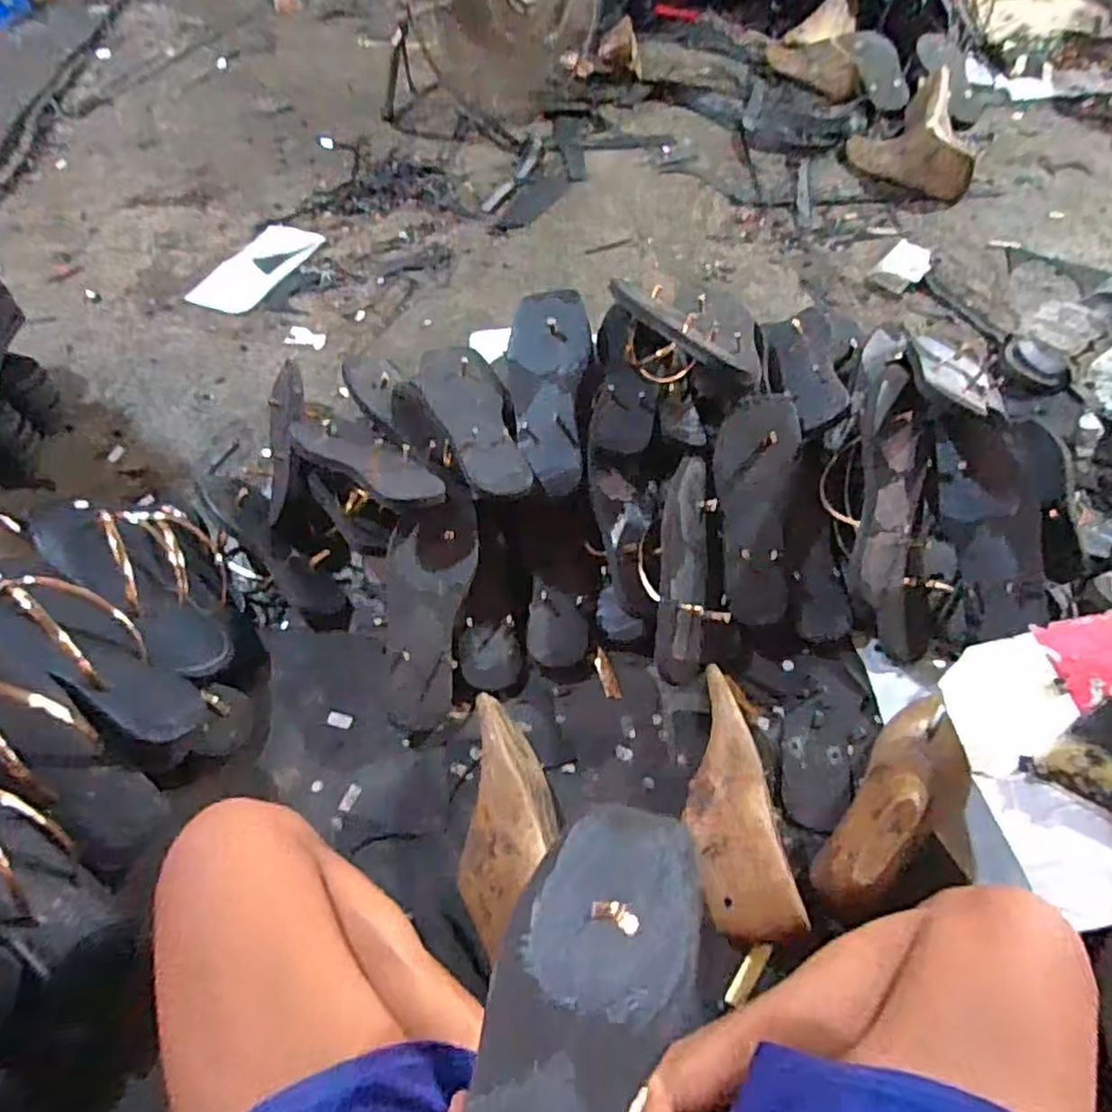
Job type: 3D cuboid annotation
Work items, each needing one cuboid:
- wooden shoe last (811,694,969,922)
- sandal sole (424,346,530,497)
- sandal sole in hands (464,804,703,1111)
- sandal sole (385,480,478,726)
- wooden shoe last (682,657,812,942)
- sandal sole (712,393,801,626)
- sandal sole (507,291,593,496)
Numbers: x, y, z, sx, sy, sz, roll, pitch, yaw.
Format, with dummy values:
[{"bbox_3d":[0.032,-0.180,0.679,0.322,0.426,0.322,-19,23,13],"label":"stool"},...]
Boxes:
[{"bbox_3d":[0.311,0.216,0.595,0.081,0.090,0.233,37,66,21],"label":"wooden shoe last"},{"bbox_3d":[-0.087,-0.156,0.740,0.083,0.021,0.227,-9,54,-22],"label":"sandal sole"},{"bbox_3d":[0.006,0.247,0.325,0.093,0.020,0.260,18,51,10],"label":"sandal sole in hands"},{"bbox_3d":[-0.122,0.050,0.682,0.089,0.024,0.233,3,80,-22],"label":"sandal sole"},{"bbox_3d":[0.153,0.219,0.610,0.081,0.065,0.228,-9,59,-5],"label":"wooden shoe last"},{"bbox_3d":[0.211,-0.056,0.715,0.082,0.031,0.247,4,81,1],"label":"sandal sole"},{"bbox_3d":[-0.011,-0.191,0.763,0.096,0.057,0.245,1,59,2],"label":"sandal sole"}]

